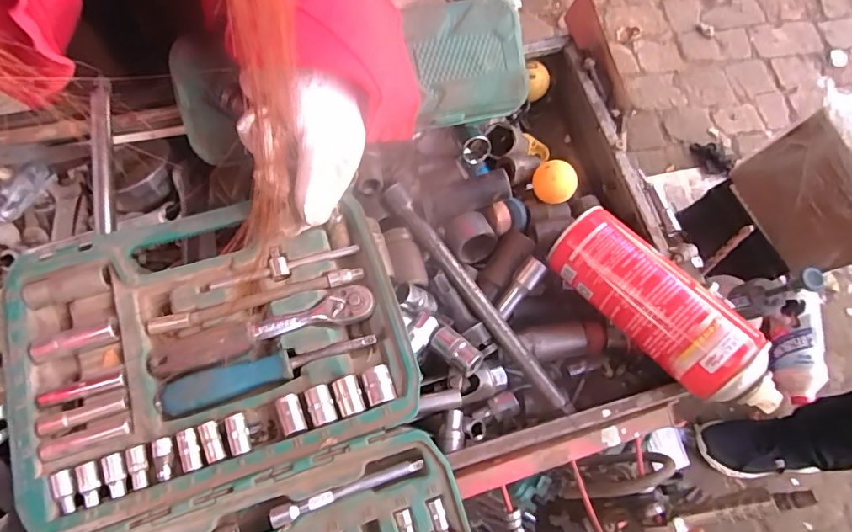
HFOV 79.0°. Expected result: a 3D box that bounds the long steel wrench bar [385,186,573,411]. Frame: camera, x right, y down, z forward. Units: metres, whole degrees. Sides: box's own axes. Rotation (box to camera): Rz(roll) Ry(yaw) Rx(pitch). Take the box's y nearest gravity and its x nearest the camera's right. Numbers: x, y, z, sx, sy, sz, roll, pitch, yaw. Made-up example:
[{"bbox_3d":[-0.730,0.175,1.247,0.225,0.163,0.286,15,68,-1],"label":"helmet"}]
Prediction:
[{"bbox_3d":[0.038,0.023,0.441,0.018,0.015,0.241,-33,77,-15],"label":"long steel wrench bar"}]

